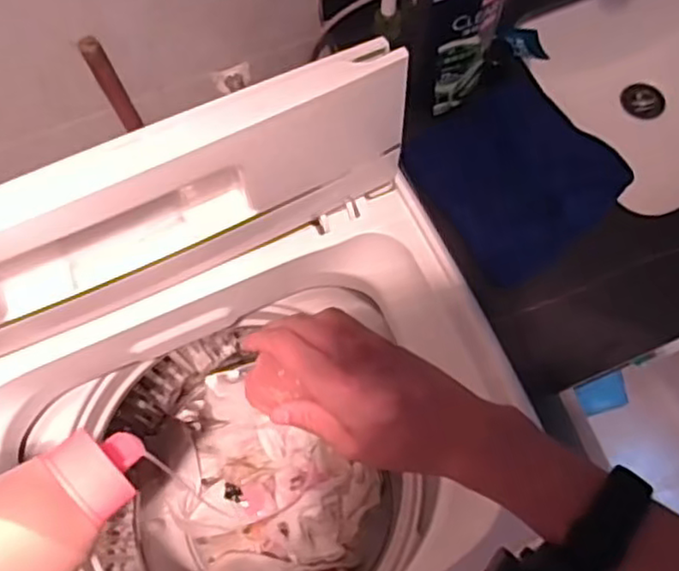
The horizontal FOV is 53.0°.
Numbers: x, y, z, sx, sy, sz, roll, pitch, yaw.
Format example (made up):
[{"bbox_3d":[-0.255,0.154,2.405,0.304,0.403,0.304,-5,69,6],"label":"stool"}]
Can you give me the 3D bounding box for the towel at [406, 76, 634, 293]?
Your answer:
[{"bbox_3d":[0.188,-0.115,0.695,0.185,0.023,0.185,-31,71,-11],"label":"towel"}]

